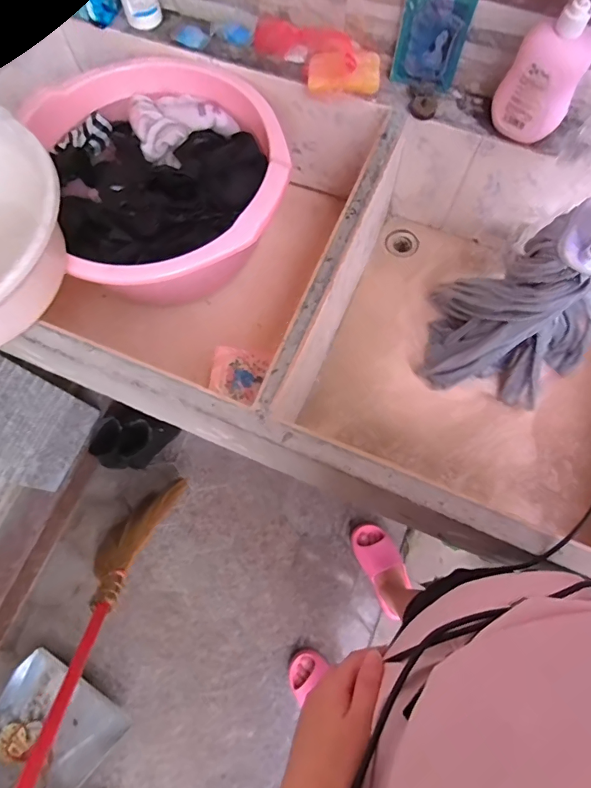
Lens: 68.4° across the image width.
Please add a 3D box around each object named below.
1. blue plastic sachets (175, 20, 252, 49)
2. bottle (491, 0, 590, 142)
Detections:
[{"bbox_3d":[-0.130,-0.572,0.689,0.117,0.013,0.049,-6,73,-1],"label":"blue plastic sachets"},{"bbox_3d":[0.314,-0.409,0.528,0.089,0.181,0.049,32,76,10],"label":"bottle"}]

